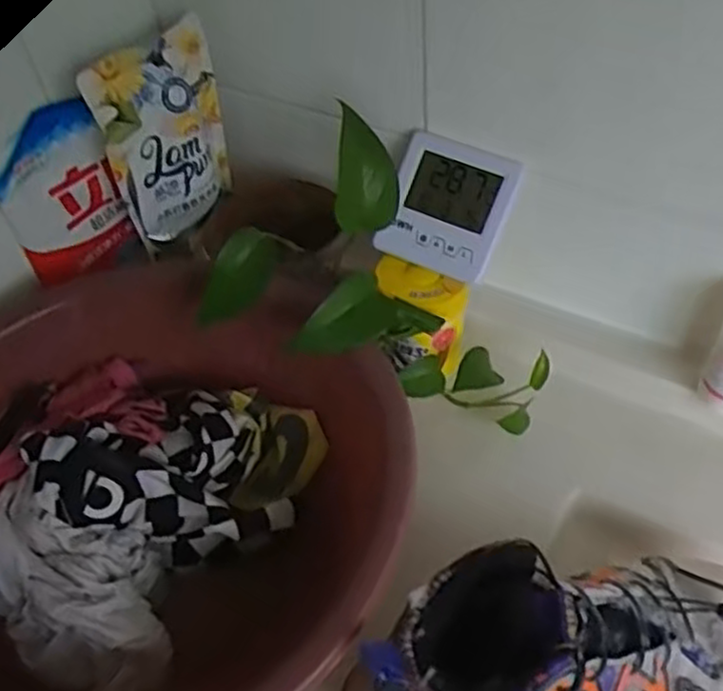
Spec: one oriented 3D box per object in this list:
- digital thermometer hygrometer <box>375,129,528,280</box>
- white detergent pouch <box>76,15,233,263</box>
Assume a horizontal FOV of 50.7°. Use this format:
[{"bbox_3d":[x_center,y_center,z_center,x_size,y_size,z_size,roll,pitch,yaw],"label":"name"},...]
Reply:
[{"bbox_3d":[0.067,-0.108,0.597,0.092,0.017,0.099,24,96,18],"label":"digital thermometer hygrometer"},{"bbox_3d":[-0.163,-0.179,0.650,0.034,0.185,0.113,15,53,17],"label":"white detergent pouch"}]

